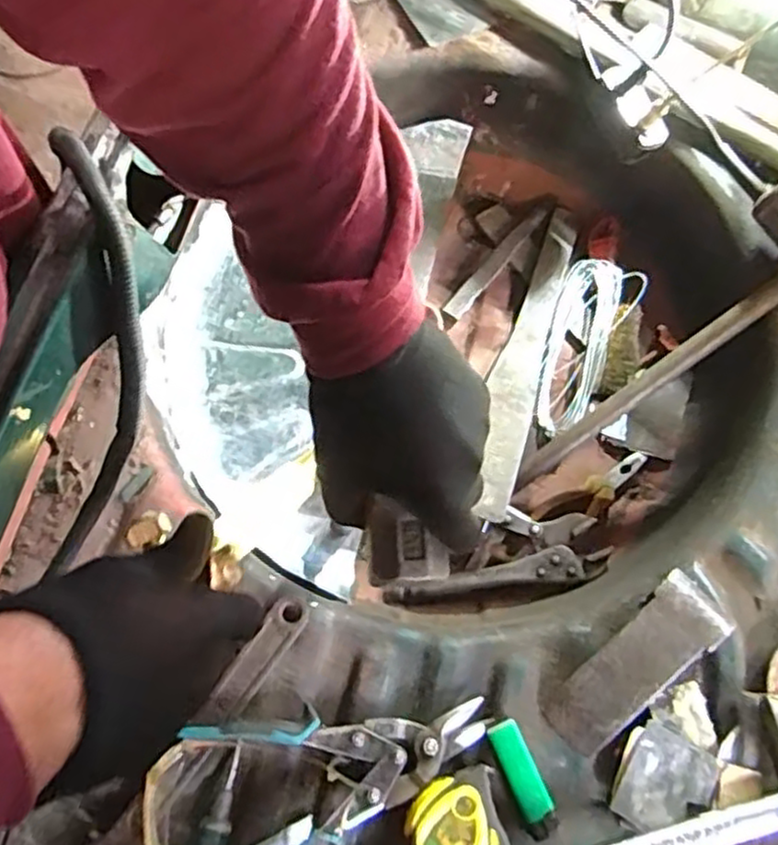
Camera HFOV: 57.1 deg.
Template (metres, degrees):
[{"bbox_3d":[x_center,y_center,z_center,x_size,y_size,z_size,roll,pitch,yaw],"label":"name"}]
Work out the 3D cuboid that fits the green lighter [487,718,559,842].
[{"bbox_3d":[0.100,0.263,0.530,0.026,0.009,0.081,-19,71,-8],"label":"green lighter"}]

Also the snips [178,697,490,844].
[{"bbox_3d":[-0.032,0.251,0.505,0.223,0.038,0.124,-14,71,-6],"label":"snips"}]

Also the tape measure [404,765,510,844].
[{"bbox_3d":[0.047,0.282,0.500,0.064,0.038,0.062,-14,71,-6],"label":"tape measure"}]

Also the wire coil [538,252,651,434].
[{"bbox_3d":[0.209,-0.088,0.804,0.082,0.032,0.217,27,72,9],"label":"wire coil"}]

